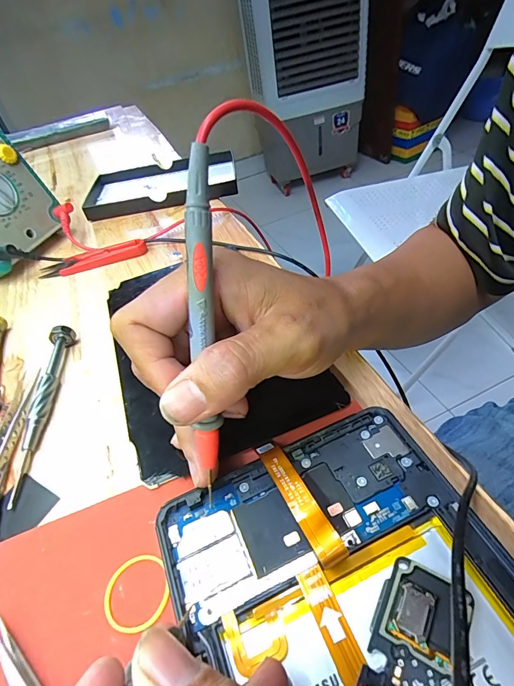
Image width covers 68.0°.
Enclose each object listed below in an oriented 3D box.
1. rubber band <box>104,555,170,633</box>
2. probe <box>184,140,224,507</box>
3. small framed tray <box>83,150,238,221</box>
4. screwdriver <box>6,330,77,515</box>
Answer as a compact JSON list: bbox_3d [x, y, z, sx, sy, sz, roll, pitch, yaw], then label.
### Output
[{"bbox_3d":[-0.050,0.102,0.157,0.026,0.004,0.027,-21,46,-9],"label":"rubber band"},{"bbox_3d":[-0.022,0.002,0.154,0.009,0.149,0.007,3,18,10],"label":"probe"},{"bbox_3d":[-0.115,-0.190,0.460,0.175,0.023,0.111,-8,45,3],"label":"small framed tray"},{"bbox_3d":[-0.137,0.037,0.240,0.015,0.017,0.123,-10,45,2],"label":"screwdriver"}]

